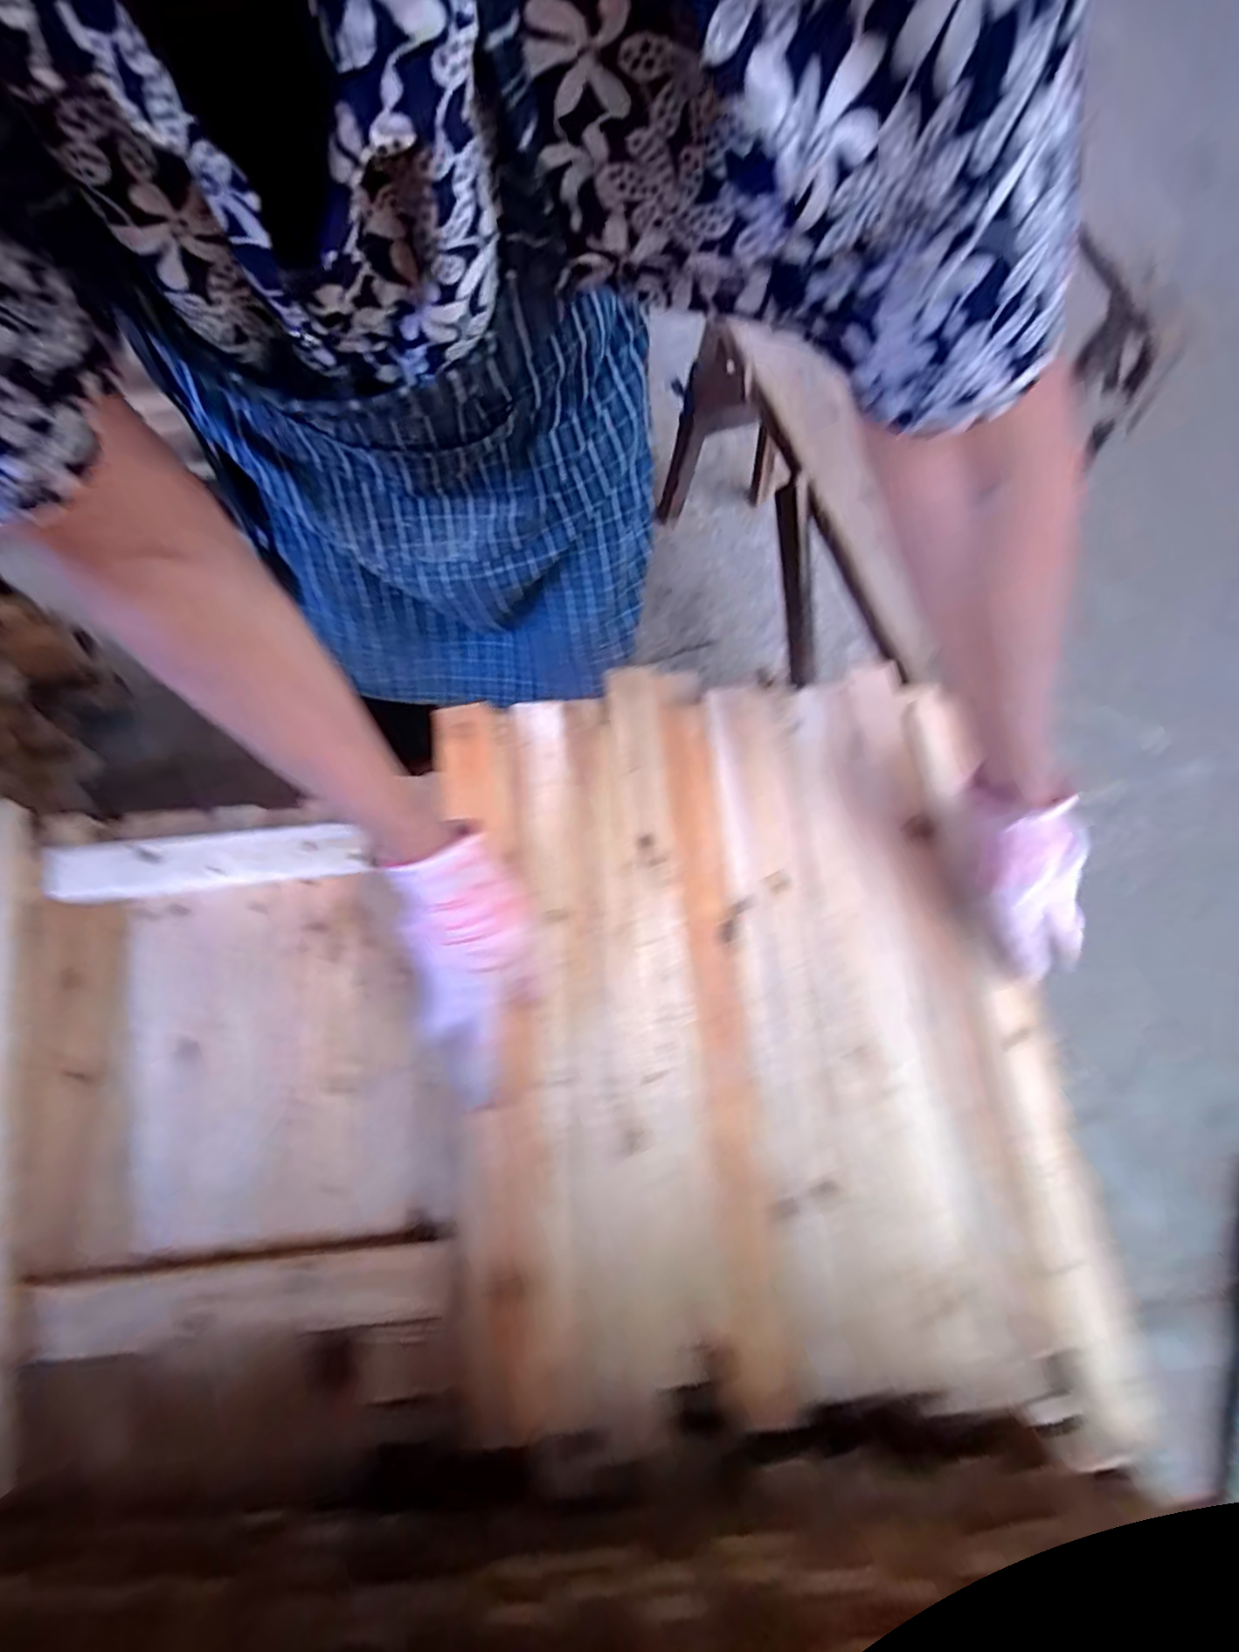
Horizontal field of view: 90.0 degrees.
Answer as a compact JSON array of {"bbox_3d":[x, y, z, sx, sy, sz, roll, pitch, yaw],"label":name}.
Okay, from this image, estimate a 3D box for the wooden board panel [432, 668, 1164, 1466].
[{"bbox_3d":[0.087,0.125,0.453,0.407,0.023,0.511,-6,71,0],"label":"wooden board panel"}]

